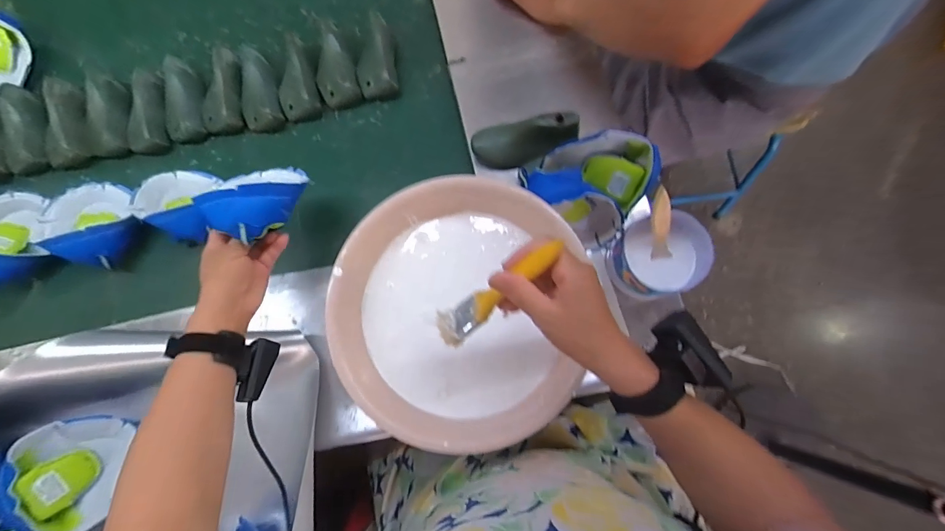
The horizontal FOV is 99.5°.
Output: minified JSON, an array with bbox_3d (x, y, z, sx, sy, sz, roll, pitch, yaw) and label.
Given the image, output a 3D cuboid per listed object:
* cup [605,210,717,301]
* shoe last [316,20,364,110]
[{"bbox_3d":[0.240,-0.010,0.530,0.104,0.088,0.096,0,80,2],"label":"cup"},{"bbox_3d":[-0.236,-0.338,0.684,0.073,0.055,0.129,-22,80,-1],"label":"shoe last"}]

